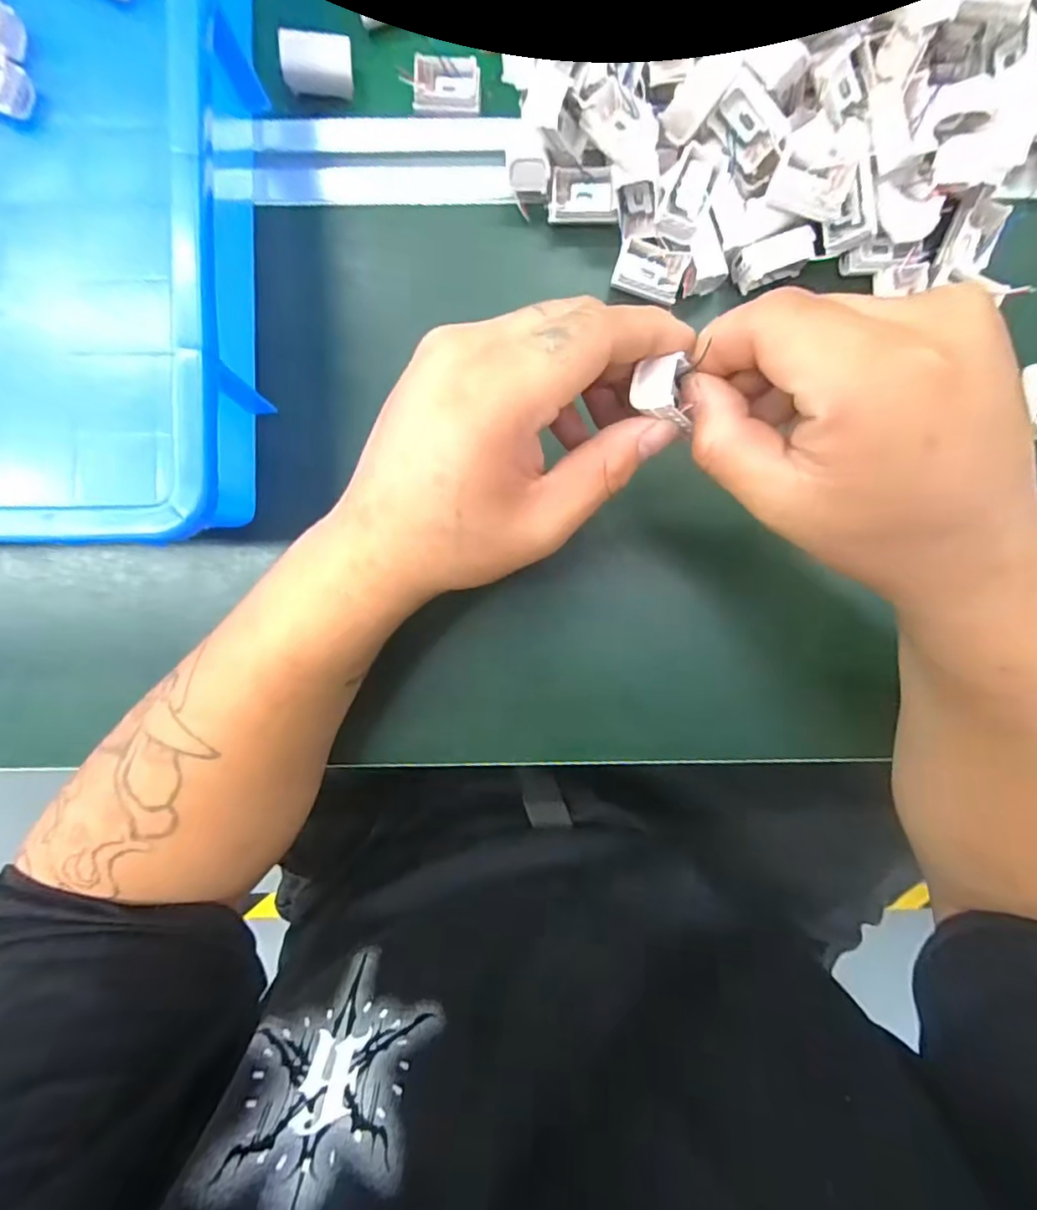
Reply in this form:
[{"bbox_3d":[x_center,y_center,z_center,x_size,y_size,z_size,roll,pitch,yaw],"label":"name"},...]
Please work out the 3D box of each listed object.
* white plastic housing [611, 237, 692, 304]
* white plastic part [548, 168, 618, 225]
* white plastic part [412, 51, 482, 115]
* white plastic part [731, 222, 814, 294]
[{"bbox_3d":[0.066,-0.168,0.277,0.034,0.010,0.022,15,94,-1],"label":"white plastic housing"},{"bbox_3d":[0.033,-0.204,0.275,0.034,0.009,0.023,-1,94,0],"label":"white plastic part"},{"bbox_3d":[-0.036,-0.265,0.282,0.034,0.011,0.024,2,94,0],"label":"white plastic part"},{"bbox_3d":[0.127,-0.172,0.275,0.037,0.015,0.020,-13,94,1],"label":"white plastic part"}]

